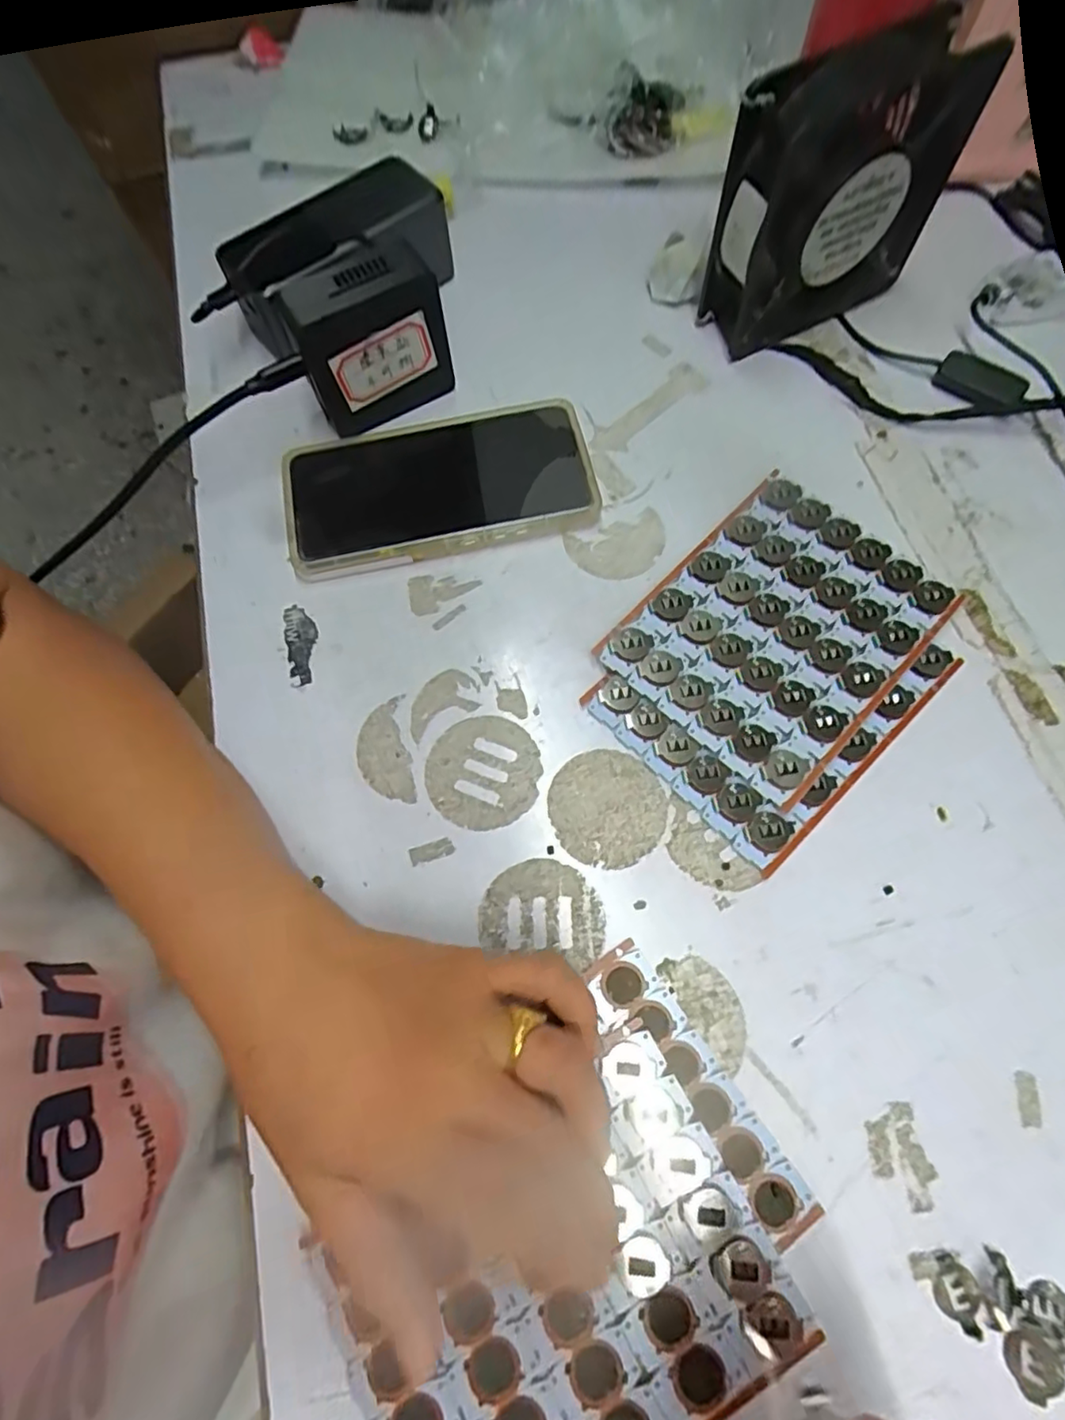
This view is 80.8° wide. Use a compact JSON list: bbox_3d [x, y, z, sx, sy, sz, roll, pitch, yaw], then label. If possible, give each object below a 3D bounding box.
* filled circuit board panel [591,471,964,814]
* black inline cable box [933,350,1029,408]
[{"bbox_3d":[0.123,-0.040,0.314,0.115,0.013,0.143,42,76,15],"label":"filled circuit board panel"},{"bbox_3d":[0.255,-0.187,0.359,0.047,0.016,0.018,38,75,14],"label":"black inline cable box"}]

